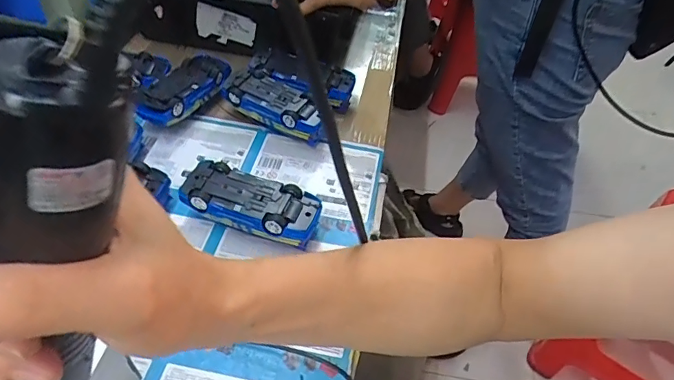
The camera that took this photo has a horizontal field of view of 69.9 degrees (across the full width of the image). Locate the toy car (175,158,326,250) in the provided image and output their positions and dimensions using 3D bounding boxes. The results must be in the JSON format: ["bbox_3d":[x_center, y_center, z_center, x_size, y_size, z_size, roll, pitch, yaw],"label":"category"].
[{"bbox_3d":[-0.084,0.017,0.458,0.132,0.045,0.053,16,47,11],"label":"toy car"}]

